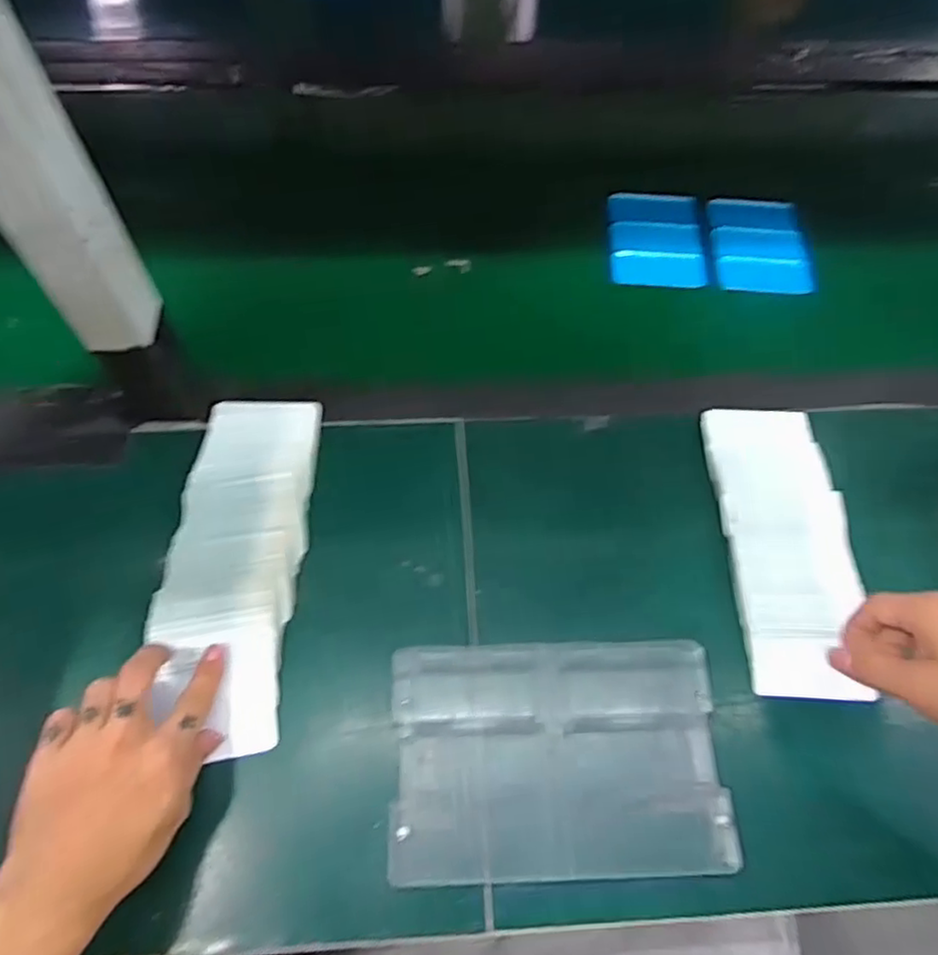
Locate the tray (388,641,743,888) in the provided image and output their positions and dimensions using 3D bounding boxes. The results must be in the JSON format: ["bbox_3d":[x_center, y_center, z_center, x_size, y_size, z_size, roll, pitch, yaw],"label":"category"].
[{"bbox_3d":[0.055,0.174,0.417,0.201,0.021,0.135,-1,62,-3],"label":"tray"}]

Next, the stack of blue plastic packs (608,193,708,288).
[{"bbox_3d":[0.180,-0.230,0.639,0.088,0.024,0.101,3,62,-1],"label":"stack of blue plastic packs"}]

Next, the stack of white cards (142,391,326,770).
[{"bbox_3d":[-0.163,0.054,0.468,0.091,0.020,0.255,0,65,-2],"label":"stack of white cards"}]

